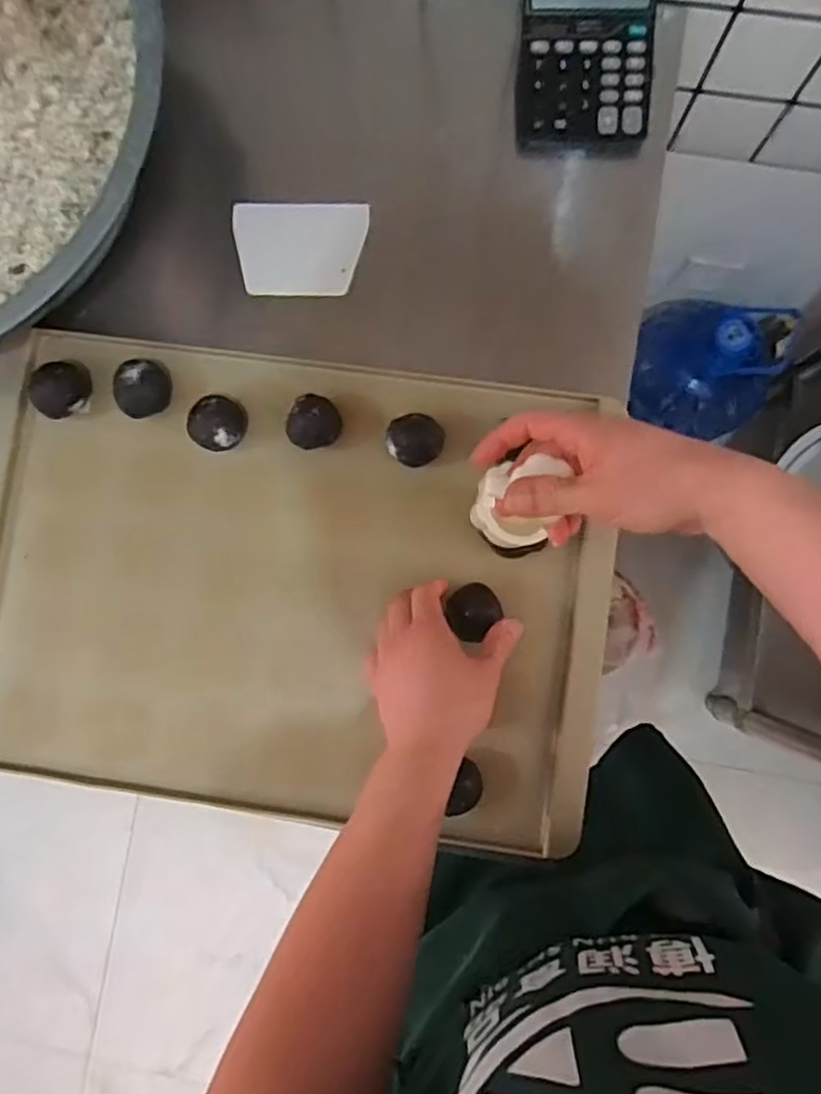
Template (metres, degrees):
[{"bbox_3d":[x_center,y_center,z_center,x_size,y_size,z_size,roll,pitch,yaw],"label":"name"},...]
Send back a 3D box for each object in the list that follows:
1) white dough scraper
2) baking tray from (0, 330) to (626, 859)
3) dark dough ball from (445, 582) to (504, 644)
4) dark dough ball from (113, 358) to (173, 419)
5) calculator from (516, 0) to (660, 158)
[{"bbox_3d":[-0.102,-0.276,0.622,0.119,0.005,0.085,3,91,-2],"label":"white dough scraper"},{"bbox_3d":[-0.118,0.029,0.588,0.572,0.046,0.400,9,86,3],"label":"baking tray"},{"bbox_3d":[0.053,0.051,0.552,0.044,0.037,0.040,0,85,2],"label":"dark dough ball"},{"bbox_3d":[-0.237,-0.140,0.591,0.045,0.028,0.042,0,85,2],"label":"dark dough ball"},{"bbox_3d":[0.160,-0.438,0.609,0.124,0.050,0.154,2,85,2],"label":"calculator"}]

